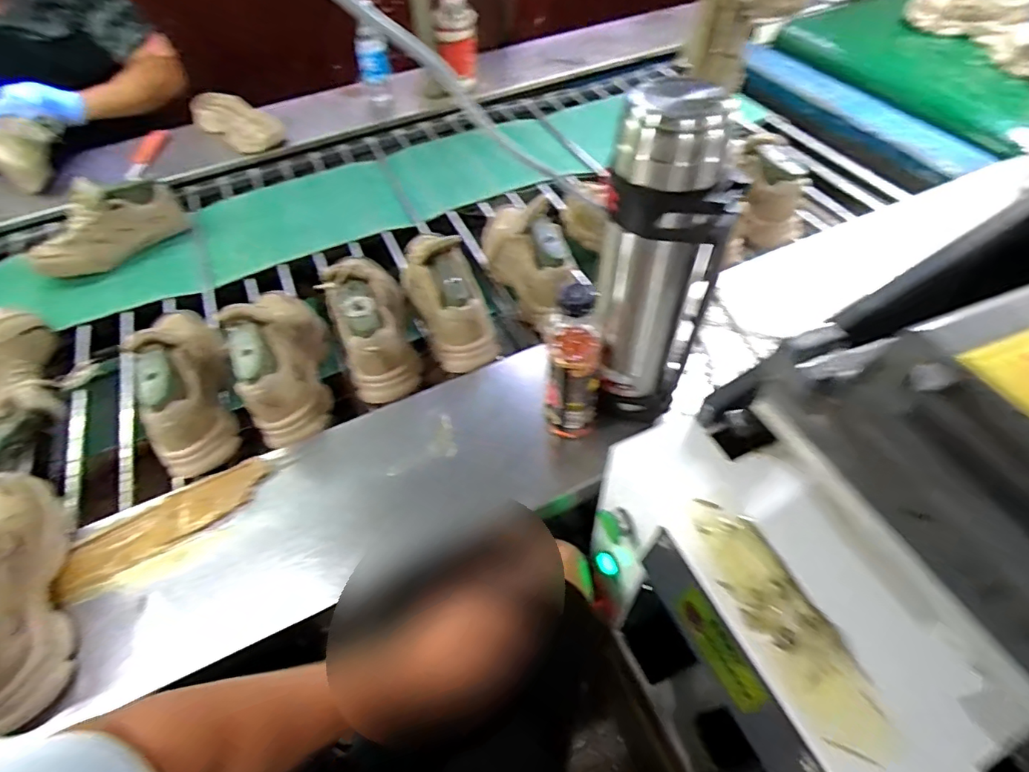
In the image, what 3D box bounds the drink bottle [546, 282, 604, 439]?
[{"bbox_3d":[0.072,-0.024,0.648,0.069,0.229,0.075,5,55,7],"label":"drink bottle"}]

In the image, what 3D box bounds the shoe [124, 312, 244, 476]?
[{"bbox_3d":[-0.461,-0.025,0.746,0.084,0.135,0.276,-15,55,-7],"label":"shoe"}]

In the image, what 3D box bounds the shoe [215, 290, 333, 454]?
[{"bbox_3d":[-0.339,-0.050,0.765,0.108,0.121,0.243,-20,56,-10],"label":"shoe"}]

